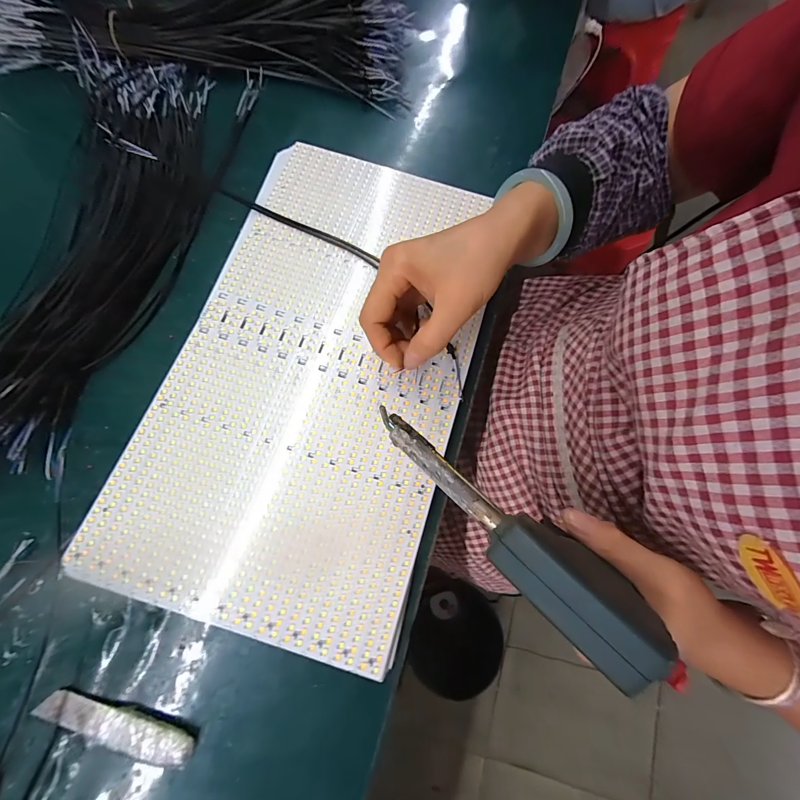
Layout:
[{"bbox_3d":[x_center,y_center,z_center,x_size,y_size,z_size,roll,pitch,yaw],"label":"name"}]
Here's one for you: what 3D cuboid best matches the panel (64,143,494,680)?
[{"bbox_3d":[-0.069,-0.042,0.292,0.241,0.012,0.417,13,74,2],"label":"panel"}]

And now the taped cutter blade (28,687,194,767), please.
[{"bbox_3d":[-0.187,0.214,0.224,0.106,0.006,0.021,13,74,2],"label":"taped cutter blade"}]

